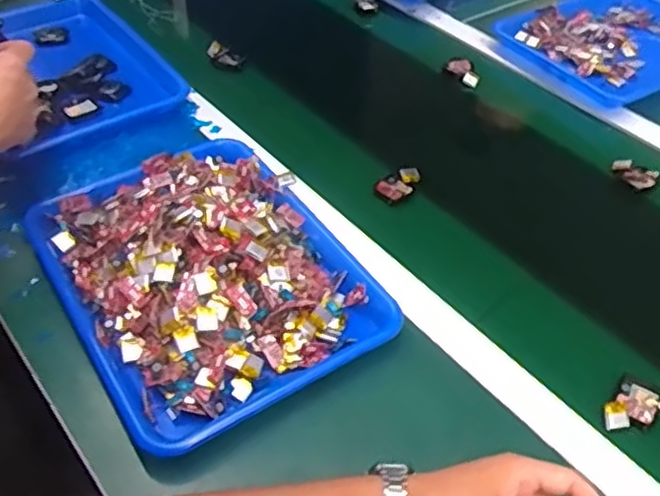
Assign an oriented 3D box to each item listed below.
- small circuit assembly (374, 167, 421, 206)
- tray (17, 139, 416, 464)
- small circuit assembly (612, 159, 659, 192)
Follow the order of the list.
[{"bbox_3d":[0.080,-0.072,0.781,0.036,0.023,0.053,29,51,24],"label":"small circuit assembly"},{"bbox_3d":[-0.120,0.016,0.646,0.249,0.056,0.333,-24,51,-25],"label":"tray"},{"bbox_3d":[0.361,-0.087,0.807,0.030,0.019,0.051,-28,53,-27],"label":"small circuit assembly"}]

